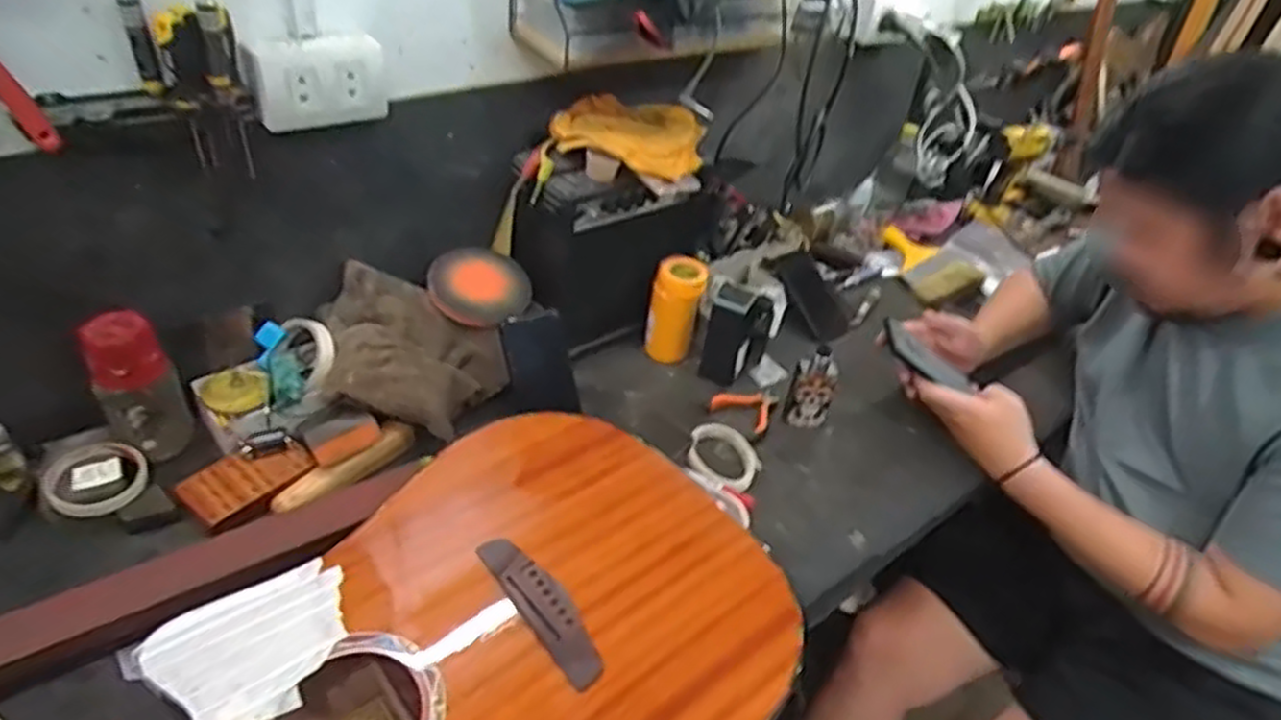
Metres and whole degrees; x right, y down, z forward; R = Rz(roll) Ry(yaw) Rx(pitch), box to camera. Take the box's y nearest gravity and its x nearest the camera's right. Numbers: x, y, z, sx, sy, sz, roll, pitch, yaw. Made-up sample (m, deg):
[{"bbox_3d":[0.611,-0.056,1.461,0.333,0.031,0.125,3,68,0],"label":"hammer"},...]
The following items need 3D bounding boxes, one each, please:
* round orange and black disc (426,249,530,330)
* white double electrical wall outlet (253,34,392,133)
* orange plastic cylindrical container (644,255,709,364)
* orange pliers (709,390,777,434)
[{"bbox_3d":[-0.199,-0.090,0.949,0.122,0.023,0.098,12,79,-11],"label":"round orange and black disc"},{"bbox_3d":[-0.313,-0.273,0.760,0.127,0.079,0.035,-18,44,-29],"label":"white double electrical wall outlet"},{"bbox_3d":[0.048,-0.070,1.064,0.073,0.136,0.055,6,37,-2],"label":"orange plastic cylindrical container"},{"bbox_3d":[0.139,0.060,1.026,0.082,0.011,0.083,22,40,18],"label":"orange pliers"}]

